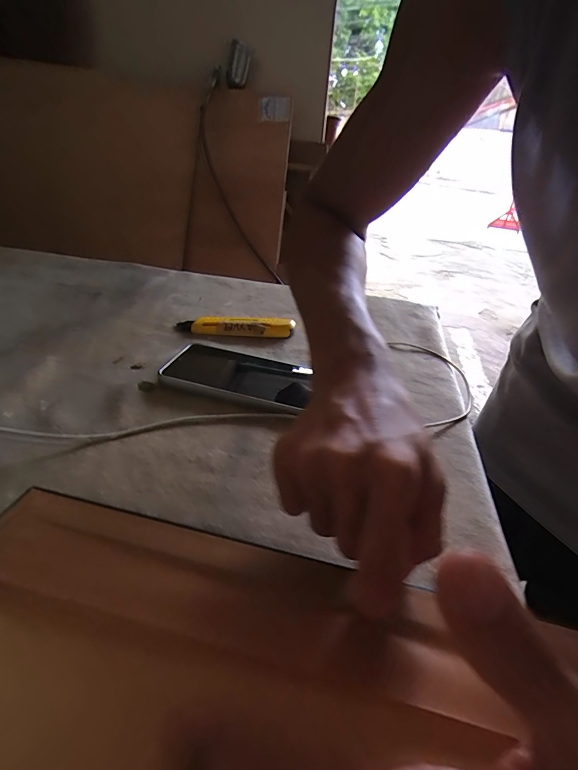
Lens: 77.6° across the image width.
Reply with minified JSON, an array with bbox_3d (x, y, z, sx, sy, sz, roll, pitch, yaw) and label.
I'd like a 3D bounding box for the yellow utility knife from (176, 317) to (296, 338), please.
[{"bbox_3d":[-0.066,-0.074,0.450,0.142,0.015,0.032,3,34,-2],"label":"yellow utility knife"}]

